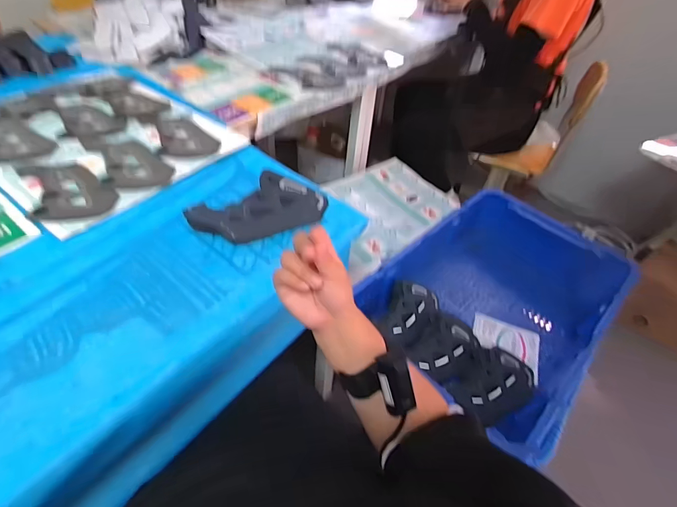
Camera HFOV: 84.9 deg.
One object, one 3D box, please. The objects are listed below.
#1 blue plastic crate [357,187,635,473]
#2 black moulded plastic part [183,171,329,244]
[{"bbox_3d":[0.401,0.145,0.964,0.478,0.266,0.569,35,53,24],"label":"blue plastic crate"},{"bbox_3d":[-0.129,-0.078,0.609,0.224,0.037,0.112,-16,49,-19],"label":"black moulded plastic part"}]

